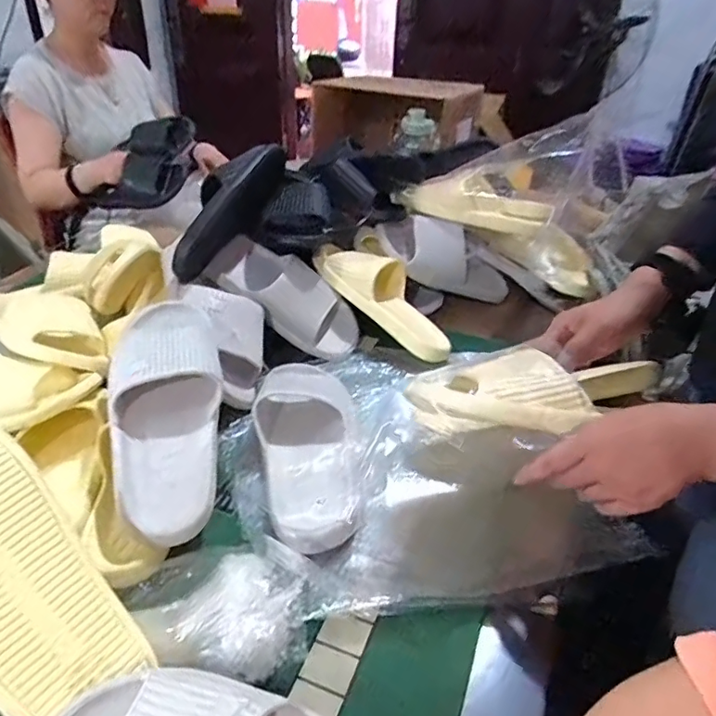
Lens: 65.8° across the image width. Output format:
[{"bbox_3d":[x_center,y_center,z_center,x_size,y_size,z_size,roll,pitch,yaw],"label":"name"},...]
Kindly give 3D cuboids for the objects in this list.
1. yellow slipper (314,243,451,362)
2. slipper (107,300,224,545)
[{"bbox_3d":[0.042,-0.098,0.826,0.259,0.060,0.106,45,47,14],"label":"yellow slipper"},{"bbox_3d":[-0.196,0.047,0.573,0.104,0.068,0.282,-4,58,-10],"label":"slipper"}]

